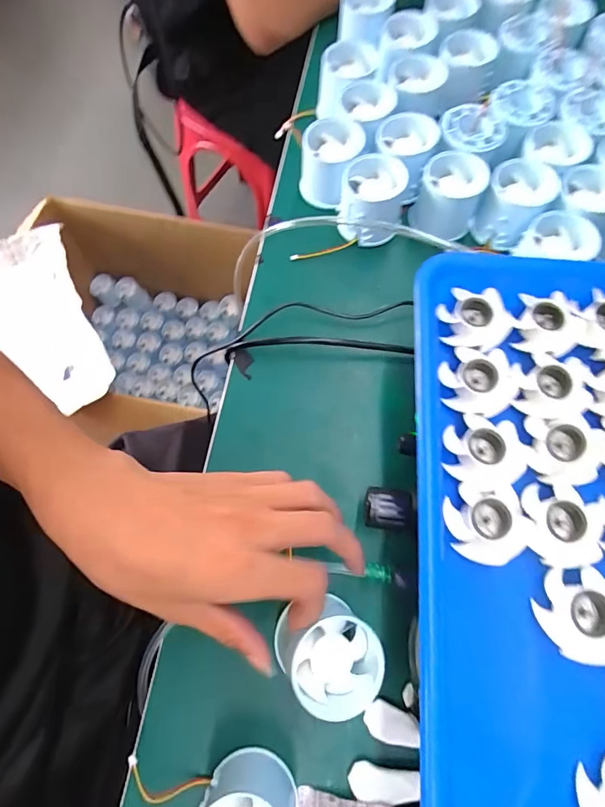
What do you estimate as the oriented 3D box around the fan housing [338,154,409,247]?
[{"bbox_3d":[0.060,-0.175,0.375,0.054,0.045,0.055,3,70,0],"label":"fan housing"}]

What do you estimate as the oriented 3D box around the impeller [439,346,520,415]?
[{"bbox_3d":[0.112,-0.014,0.266,0.049,0.024,0.041,3,70,0],"label":"impeller"}]

